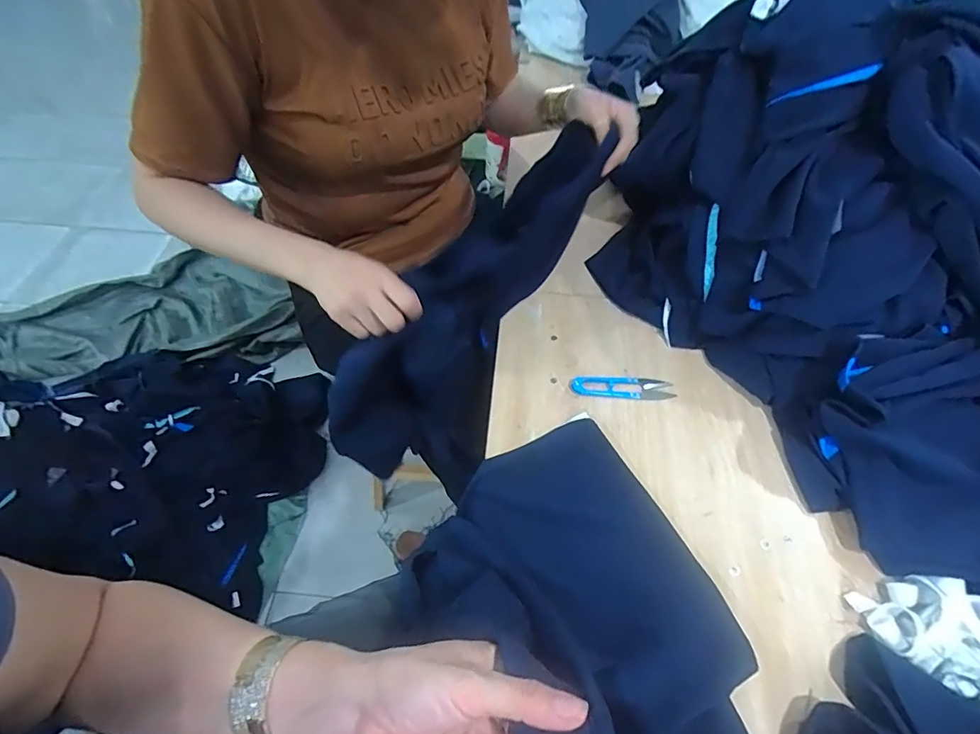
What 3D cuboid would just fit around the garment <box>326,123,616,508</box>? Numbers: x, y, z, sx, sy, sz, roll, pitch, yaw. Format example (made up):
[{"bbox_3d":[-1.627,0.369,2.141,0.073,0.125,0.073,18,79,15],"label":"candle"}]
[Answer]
[{"bbox_3d":[-0.022,-0.055,0.614,0.121,0.211,0.502,39,105,24],"label":"garment"}]

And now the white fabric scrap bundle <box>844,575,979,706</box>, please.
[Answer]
[{"bbox_3d":[0.400,0.235,0.432,0.097,0.042,0.116,-16,56,-13],"label":"white fabric scrap bundle"}]

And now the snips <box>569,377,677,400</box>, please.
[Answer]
[{"bbox_3d":[0.158,0.025,0.609,0.121,0.006,0.028,2,54,0],"label":"snips"}]

